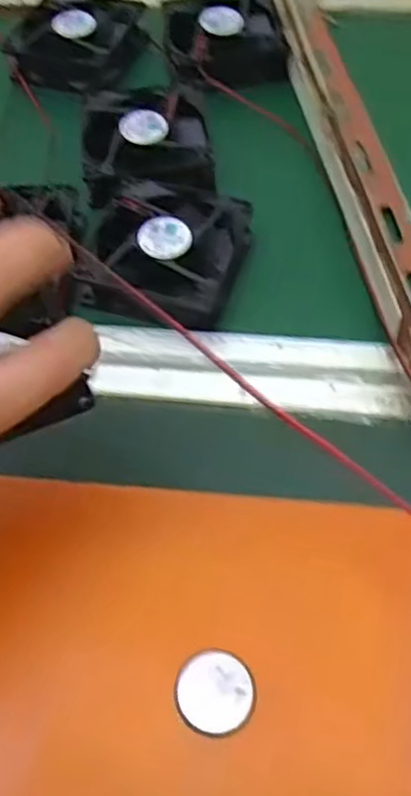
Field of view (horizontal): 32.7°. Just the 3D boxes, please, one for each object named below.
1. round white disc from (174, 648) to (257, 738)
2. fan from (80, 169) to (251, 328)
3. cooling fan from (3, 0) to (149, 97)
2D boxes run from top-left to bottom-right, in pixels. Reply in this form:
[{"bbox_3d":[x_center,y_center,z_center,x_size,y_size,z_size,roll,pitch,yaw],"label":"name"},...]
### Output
[{"bbox_3d":[0.004,0.112,0.265,0.029,0.009,0.029,-1,58,2],"label":"round white disc"},{"bbox_3d":[-0.026,-0.085,0.394,0.093,0.023,0.083,12,59,11],"label":"fan"},{"bbox_3d":[-0.089,-0.253,0.500,0.081,0.032,0.075,-1,58,2],"label":"cooling fan"}]

